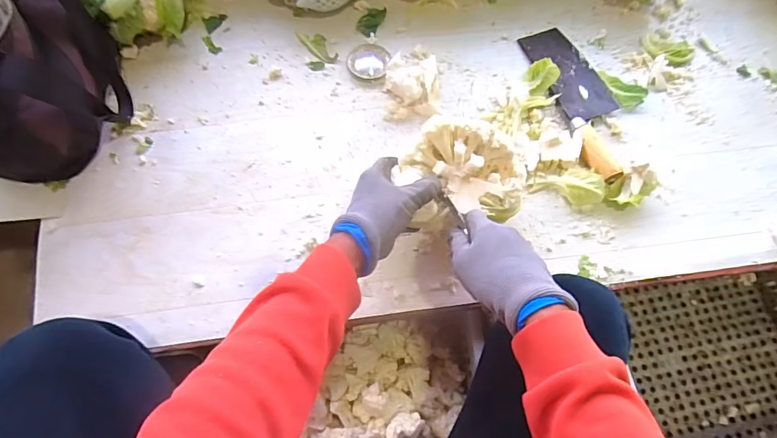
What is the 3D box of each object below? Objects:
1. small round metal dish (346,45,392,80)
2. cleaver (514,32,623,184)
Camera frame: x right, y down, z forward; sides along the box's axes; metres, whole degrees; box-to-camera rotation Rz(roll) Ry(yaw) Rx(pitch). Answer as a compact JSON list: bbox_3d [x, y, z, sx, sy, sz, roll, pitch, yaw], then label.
[{"bbox_3d":[-0.030,-0.236,0.659,0.062,0.008,0.060,17,68,4],"label":"small round metal dish"},{"bbox_3d":[0.287,-0.180,0.641,0.099,0.027,0.272,-16,69,-9],"label":"cleaver"}]

